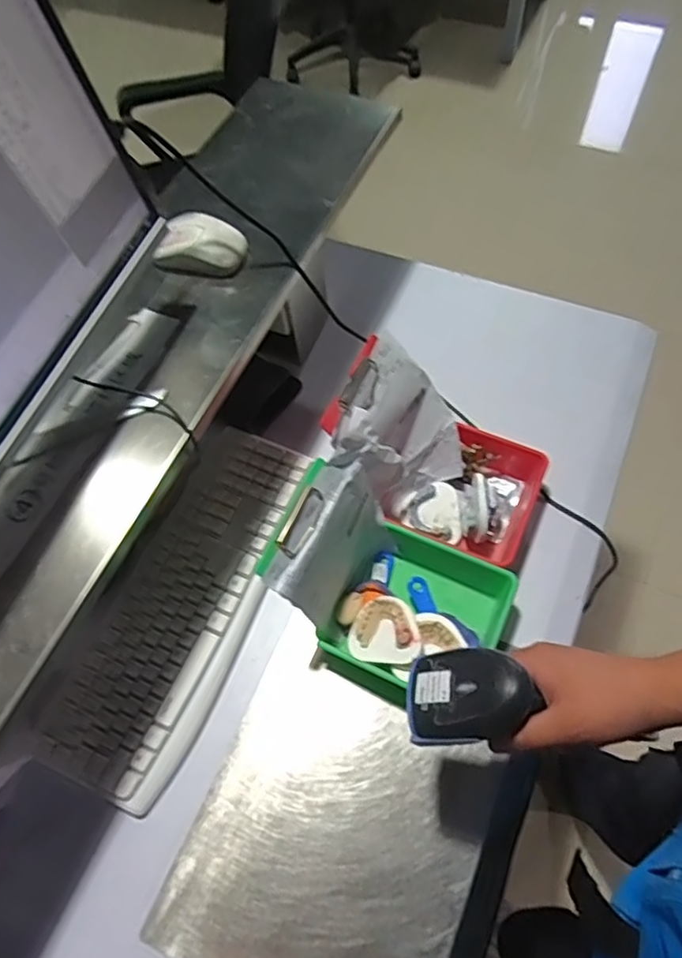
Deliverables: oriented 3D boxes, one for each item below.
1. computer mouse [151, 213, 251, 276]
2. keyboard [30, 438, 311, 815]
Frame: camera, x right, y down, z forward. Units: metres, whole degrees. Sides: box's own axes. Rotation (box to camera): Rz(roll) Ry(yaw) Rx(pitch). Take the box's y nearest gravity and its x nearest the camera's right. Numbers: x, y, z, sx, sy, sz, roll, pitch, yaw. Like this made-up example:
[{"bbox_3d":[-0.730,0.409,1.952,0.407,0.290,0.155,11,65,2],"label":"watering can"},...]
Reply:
[{"bbox_3d":[-0.142,-0.242,0.639,0.087,0.034,0.052,8,63,7],"label":"computer mouse"},{"bbox_3d":[-0.168,0.132,0.705,0.148,0.021,0.422,20,66,13],"label":"keyboard"}]

